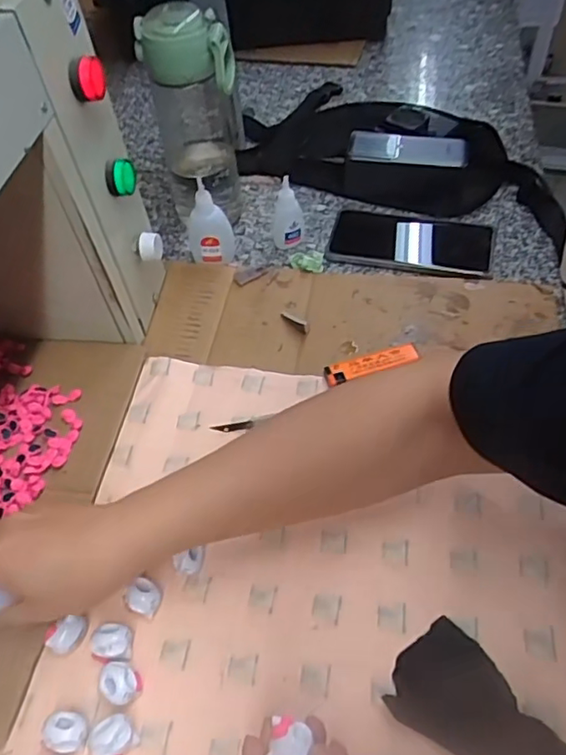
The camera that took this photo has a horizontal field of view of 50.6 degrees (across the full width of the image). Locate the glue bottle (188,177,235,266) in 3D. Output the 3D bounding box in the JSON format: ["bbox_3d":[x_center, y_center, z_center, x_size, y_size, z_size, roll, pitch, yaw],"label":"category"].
[{"bbox_3d":[-0.075,-0.154,0.601,0.044,0.083,0.032,-11,53,-6],"label":"glue bottle"}]

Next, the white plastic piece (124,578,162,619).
[{"bbox_3d":[-0.091,0.146,0.398,0.018,0.016,0.021,22,56,18],"label":"white plastic piece"}]

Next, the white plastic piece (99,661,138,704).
[{"bbox_3d":[-0.100,0.188,0.368,0.024,0.014,0.021,30,59,23],"label":"white plastic piece"}]

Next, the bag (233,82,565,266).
[{"bbox_3d":[0.144,-0.278,0.701,0.394,0.059,0.206,22,56,18],"label":"bag"}]

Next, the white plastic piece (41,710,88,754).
[{"bbox_3d":[-0.128,0.209,0.353,0.024,0.018,0.021,13,54,12],"label":"white plastic piece"}]

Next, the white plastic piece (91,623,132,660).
[{"bbox_3d":[-0.110,0.168,0.384,0.026,0.013,0.021,3,52,4],"label":"white plastic piece"}]

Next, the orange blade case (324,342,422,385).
[{"bbox_3d":[0.076,-0.010,0.515,0.083,0.018,0.021,-16,53,-10],"label":"orange blade case"}]

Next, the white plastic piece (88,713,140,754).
[{"bbox_3d":[-0.100,0.210,0.350,0.025,0.016,0.022,-37,60,-23],"label":"white plastic piece"}]

